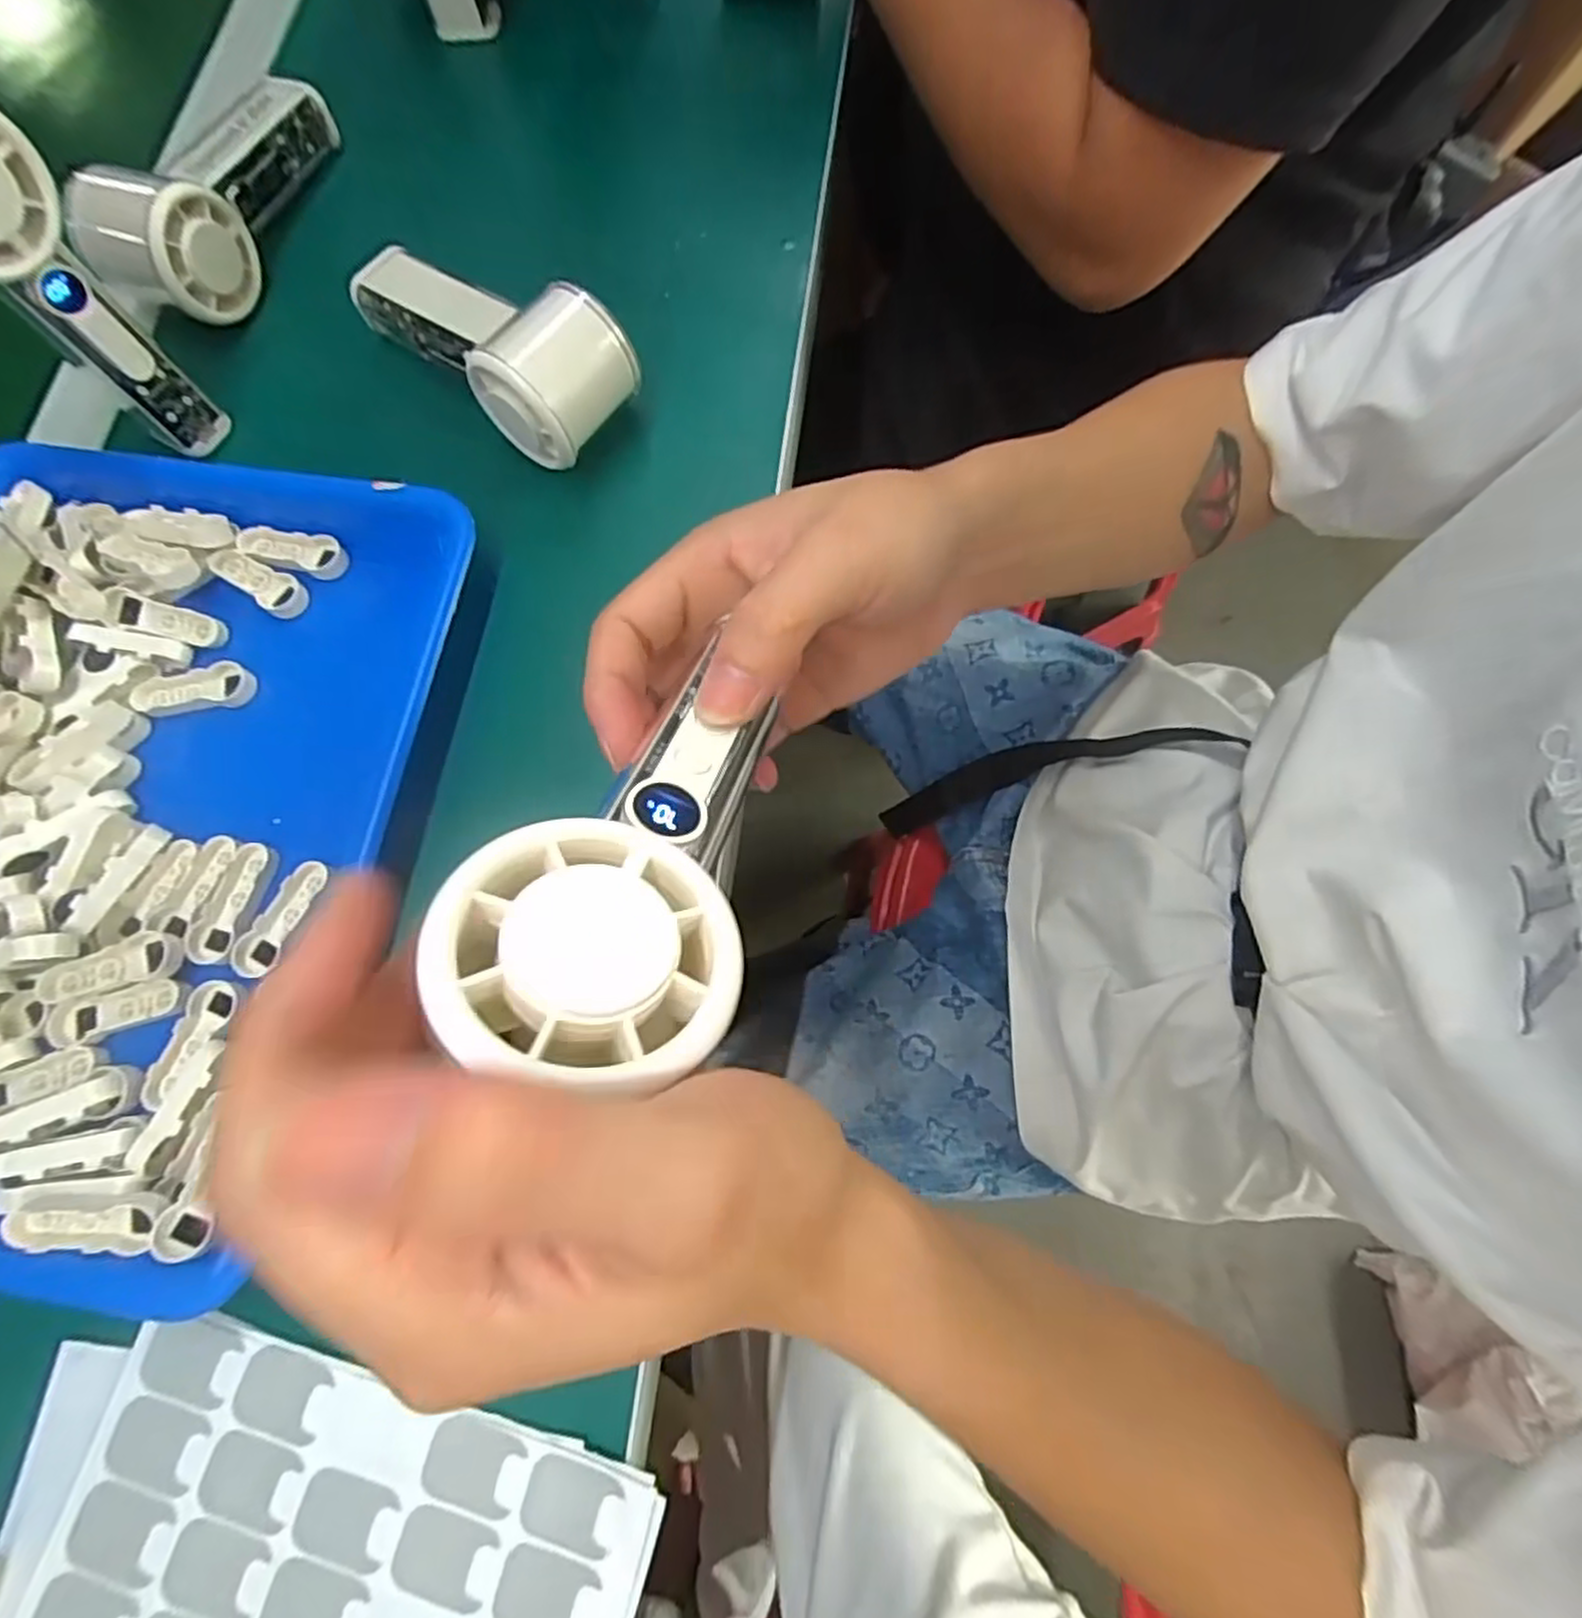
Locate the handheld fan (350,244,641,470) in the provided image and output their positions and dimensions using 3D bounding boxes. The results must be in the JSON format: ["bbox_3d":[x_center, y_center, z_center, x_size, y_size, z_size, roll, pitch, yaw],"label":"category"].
[{"bbox_3d":[-0.147,-0.233,0.366,0.160,0.063,0.067,42,81,13],"label":"handheld fan"}]

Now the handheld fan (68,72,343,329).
[{"bbox_3d":[-0.300,-0.329,0.402,0.067,0.055,0.154,23,77,9],"label":"handheld fan"}]

